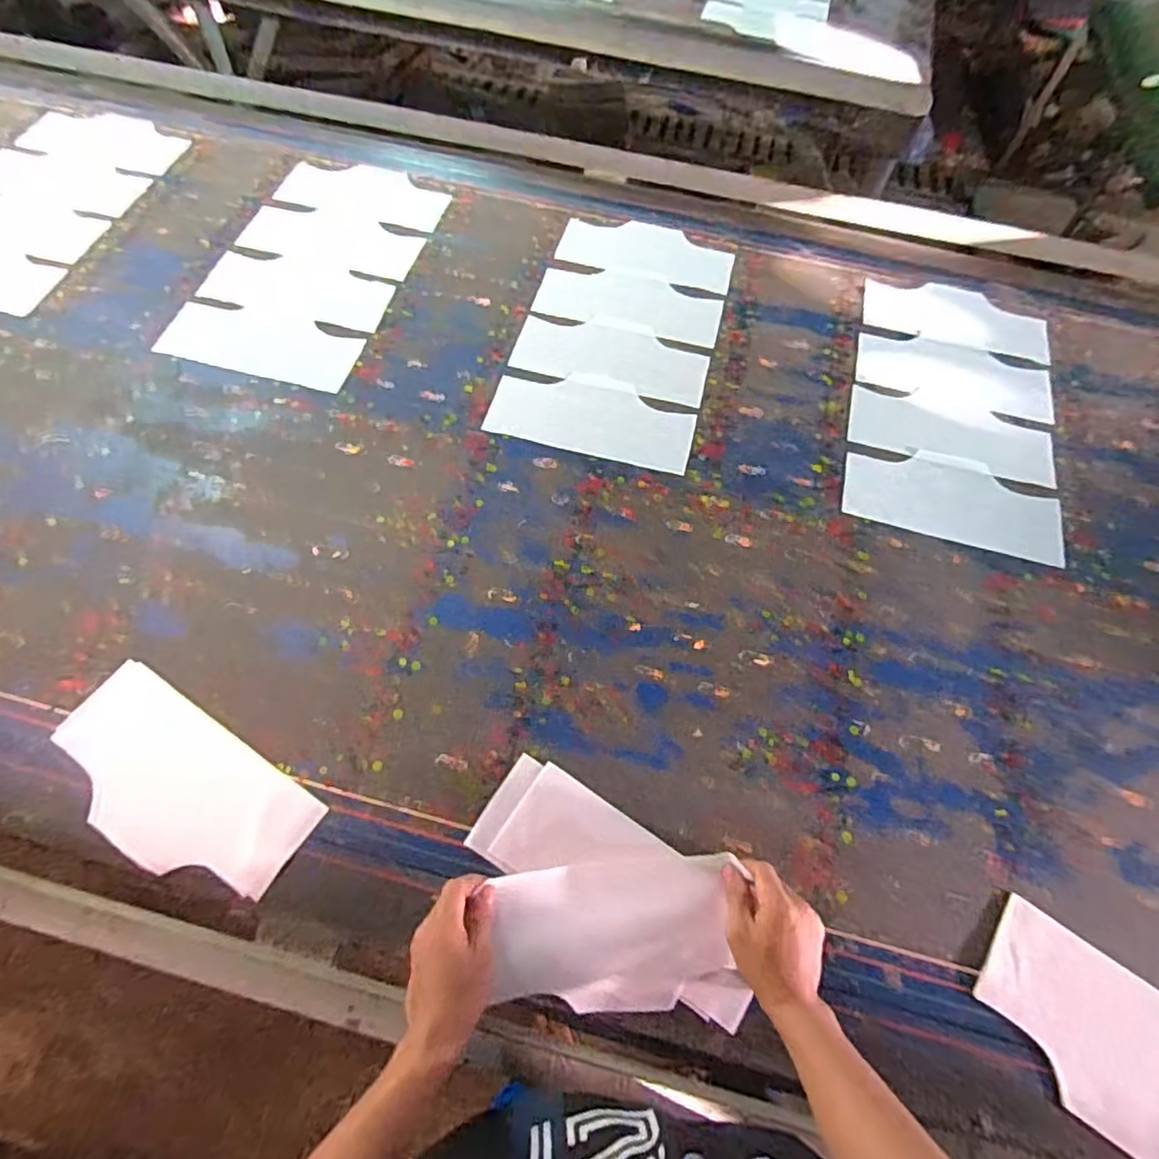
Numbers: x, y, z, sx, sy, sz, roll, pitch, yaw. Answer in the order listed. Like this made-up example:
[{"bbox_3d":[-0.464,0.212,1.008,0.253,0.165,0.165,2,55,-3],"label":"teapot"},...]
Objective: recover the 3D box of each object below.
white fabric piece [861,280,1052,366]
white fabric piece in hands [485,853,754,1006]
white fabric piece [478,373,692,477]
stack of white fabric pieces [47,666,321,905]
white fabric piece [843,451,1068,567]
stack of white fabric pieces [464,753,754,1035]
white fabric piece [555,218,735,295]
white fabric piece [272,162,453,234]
[{"bbox_3d":[0.606,-0.427,0.991,0.289,0.011,0.140,13,64,4],"label":"white fabric piece"},{"bbox_3d":[0.033,0.326,0.582,0.215,0.017,0.109,3,74,-14],"label":"white fabric piece in hands"},{"bbox_3d":[0.019,-0.235,0.866,0.284,0.009,0.128,14,64,5],"label":"white fabric piece"},{"bbox_3d":[-0.421,0.218,0.644,0.291,0.020,0.138,31,67,12],"label":"stack of white fabric pieces"},{"bbox_3d":[0.504,-0.112,0.835,0.280,0.009,0.140,15,66,6],"label":"white fabric piece"},{"bbox_3d":[0.025,0.317,0.590,0.299,0.037,0.191,25,66,10],"label":"stack of white fabric pieces"},{"bbox_3d":[0.116,-0.555,1.034,0.286,0.006,0.141,15,64,5],"label":"white fabric piece"},{"bbox_3d":[-0.371,-0.674,1.075,0.291,0.011,0.141,17,65,6],"label":"white fabric piece"}]

